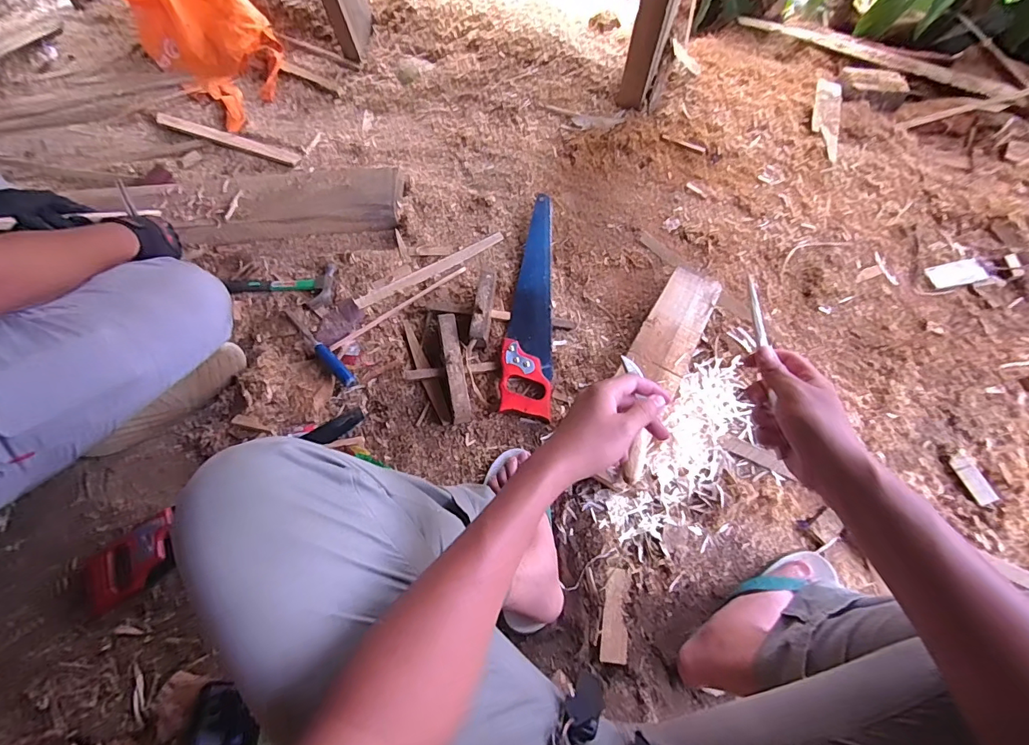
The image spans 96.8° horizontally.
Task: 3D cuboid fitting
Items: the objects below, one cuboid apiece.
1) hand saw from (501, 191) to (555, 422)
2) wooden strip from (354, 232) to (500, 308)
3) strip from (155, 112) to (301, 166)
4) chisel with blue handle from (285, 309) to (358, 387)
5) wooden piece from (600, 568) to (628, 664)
[{"bbox_3d":[0.034,-0.137,0.854,0.086,0.027,0.448,3,70,4],"label":"hand saw"},{"bbox_3d":[-0.166,-0.205,0.901,0.311,0.005,0.026,-28,71,-8],"label":"wooden strip"},{"bbox_3d":[-0.693,-0.564,1.095,0.402,0.012,0.035,19,72,9],"label":"strip"},{"bbox_3d":[-0.362,-0.051,0.842,0.023,0.024,0.218,-42,73,-12],"label":"chisel with blue handle"},{"bbox_3d":[0.148,0.356,0.670,0.037,0.011,0.121,5,70,4],"label":"wooden piece"}]

